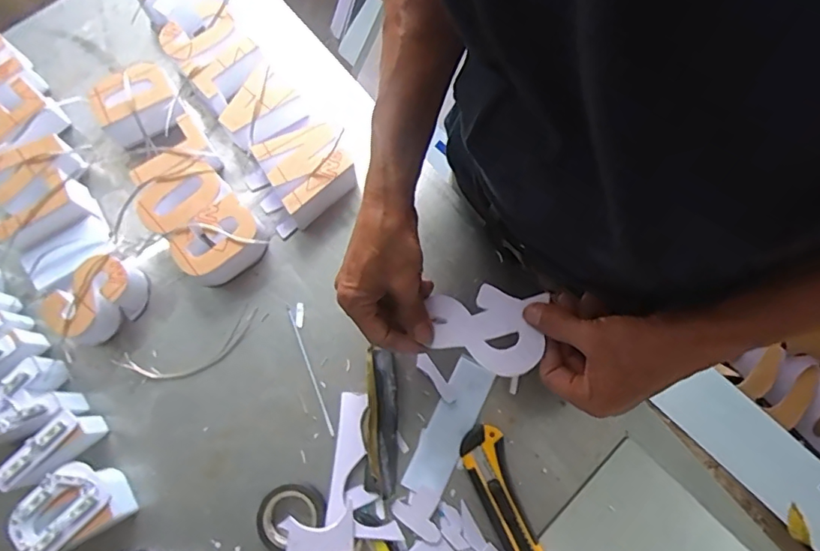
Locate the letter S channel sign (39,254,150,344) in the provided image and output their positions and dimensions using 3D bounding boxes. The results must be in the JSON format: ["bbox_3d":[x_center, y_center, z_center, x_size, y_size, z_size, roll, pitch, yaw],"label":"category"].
[{"bbox_3d":[-0.311,0.022,0.517,0.064,0.051,0.089,35,78,9],"label":"letter S channel sign"}]

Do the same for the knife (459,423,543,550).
[{"bbox_3d":[0.091,0.217,0.478,0.038,0.015,0.156,-22,76,-6],"label":"knife"}]

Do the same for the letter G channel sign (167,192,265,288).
[{"bbox_3d":[-0.190,-0.030,0.529,0.068,0.044,0.085,44,80,10],"label":"letter G channel sign"}]

